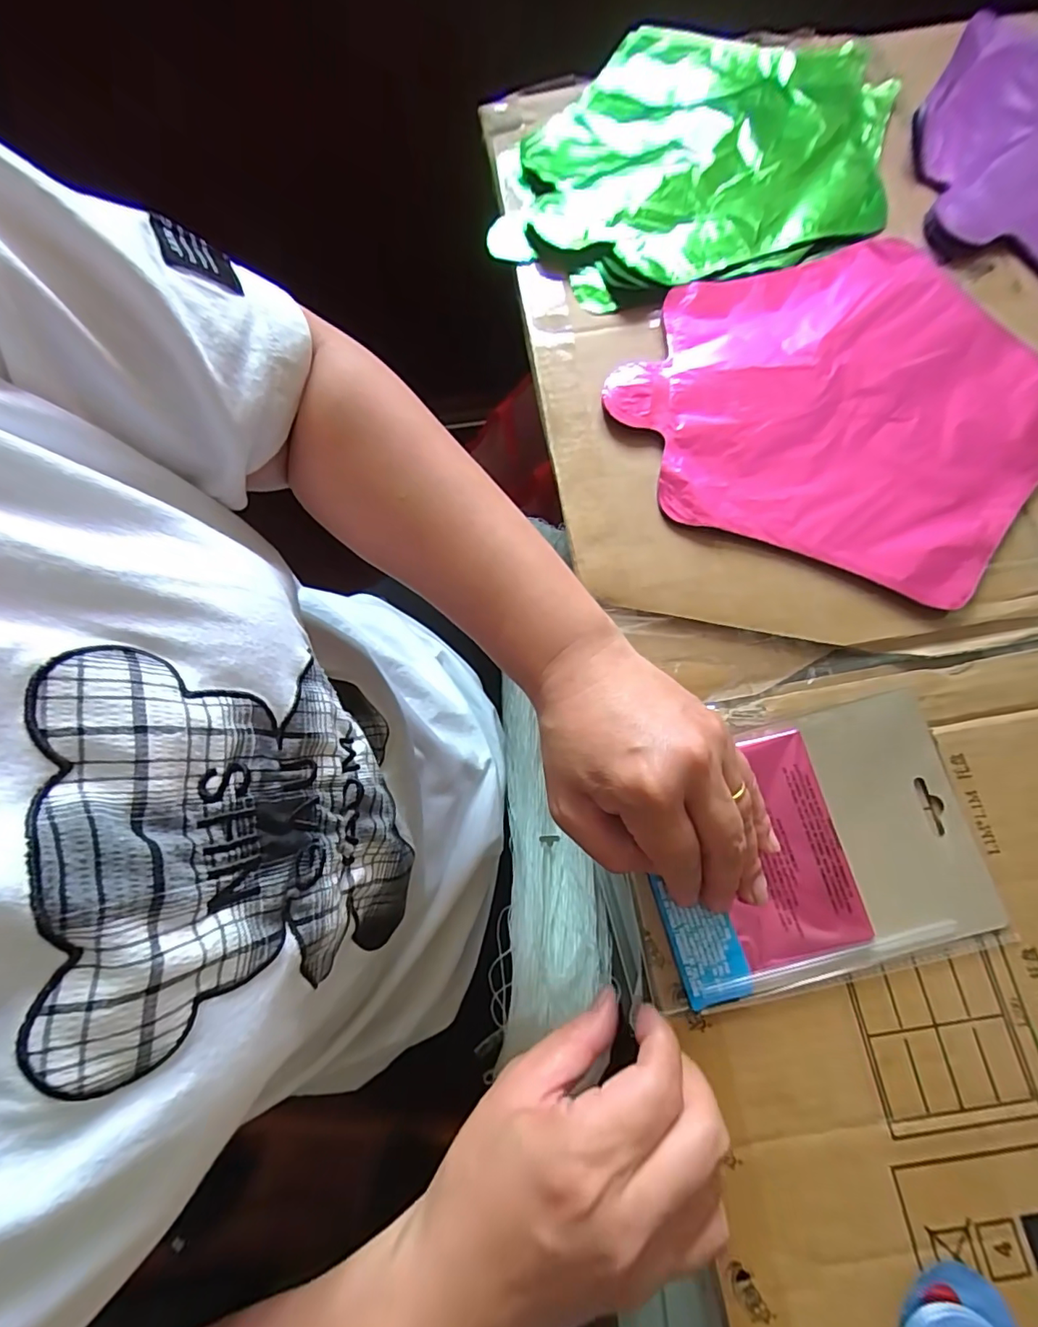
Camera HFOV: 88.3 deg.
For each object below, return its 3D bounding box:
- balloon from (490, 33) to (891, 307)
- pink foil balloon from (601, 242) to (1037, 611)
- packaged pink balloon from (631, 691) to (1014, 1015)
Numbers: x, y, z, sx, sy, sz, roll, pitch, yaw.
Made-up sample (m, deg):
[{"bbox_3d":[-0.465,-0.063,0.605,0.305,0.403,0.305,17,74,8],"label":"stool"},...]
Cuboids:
[{"bbox_3d":[0.131,-0.357,0.383,0.237,0.034,0.294,15,76,6],"label":"balloon"},{"bbox_3d":[0.190,-0.155,0.314,0.224,0.007,0.233,40,80,11],"label":"pink foil balloon"},{"bbox_3d":[0.135,0.088,0.257,0.160,0.012,0.120,-11,75,-1],"label":"packaged pink balloon"}]

